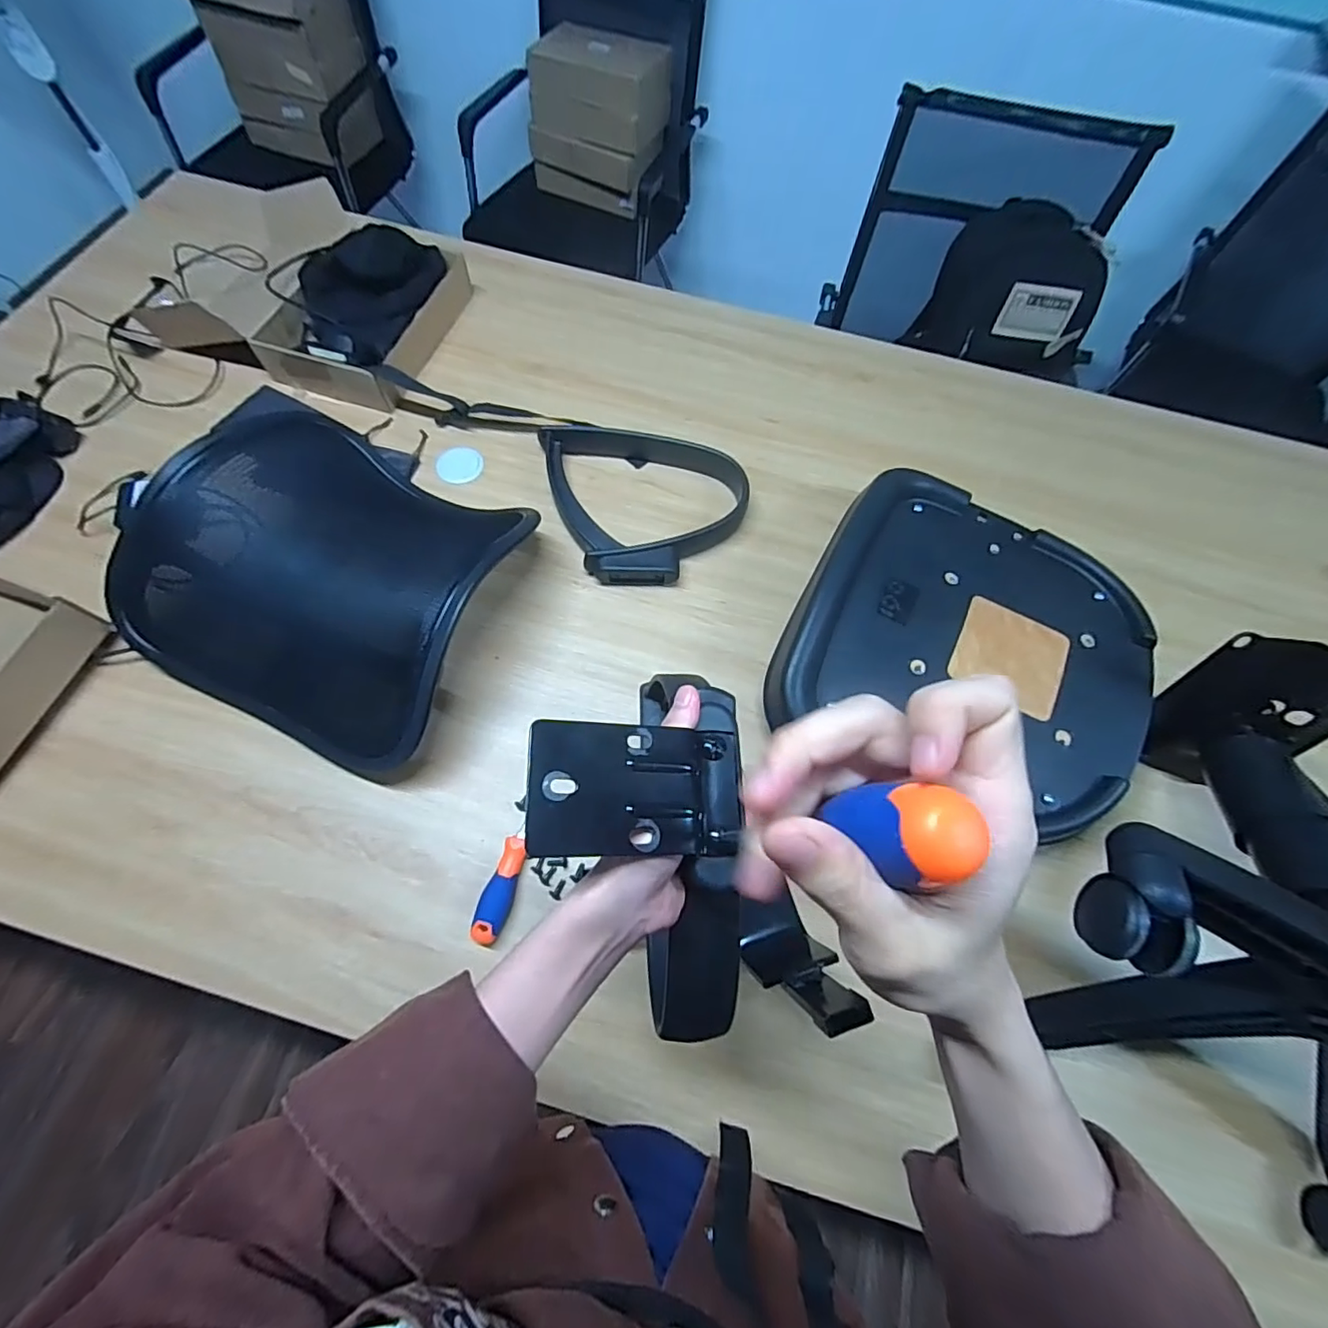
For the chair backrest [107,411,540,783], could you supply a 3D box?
[{"bbox_3d":[-0.404,-0.111,0.684,0.430,0.135,0.371,24,67,8],"label":"chair backrest"}]

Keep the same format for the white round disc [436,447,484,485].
[{"bbox_3d":[-0.306,-0.298,0.847,0.071,0.009,0.067,1,66,-2],"label":"white round disc"}]

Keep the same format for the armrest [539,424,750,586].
[{"bbox_3d":[-0.022,-0.250,0.817,0.258,0.047,0.293,-20,69,-12],"label":"armrest"}]

